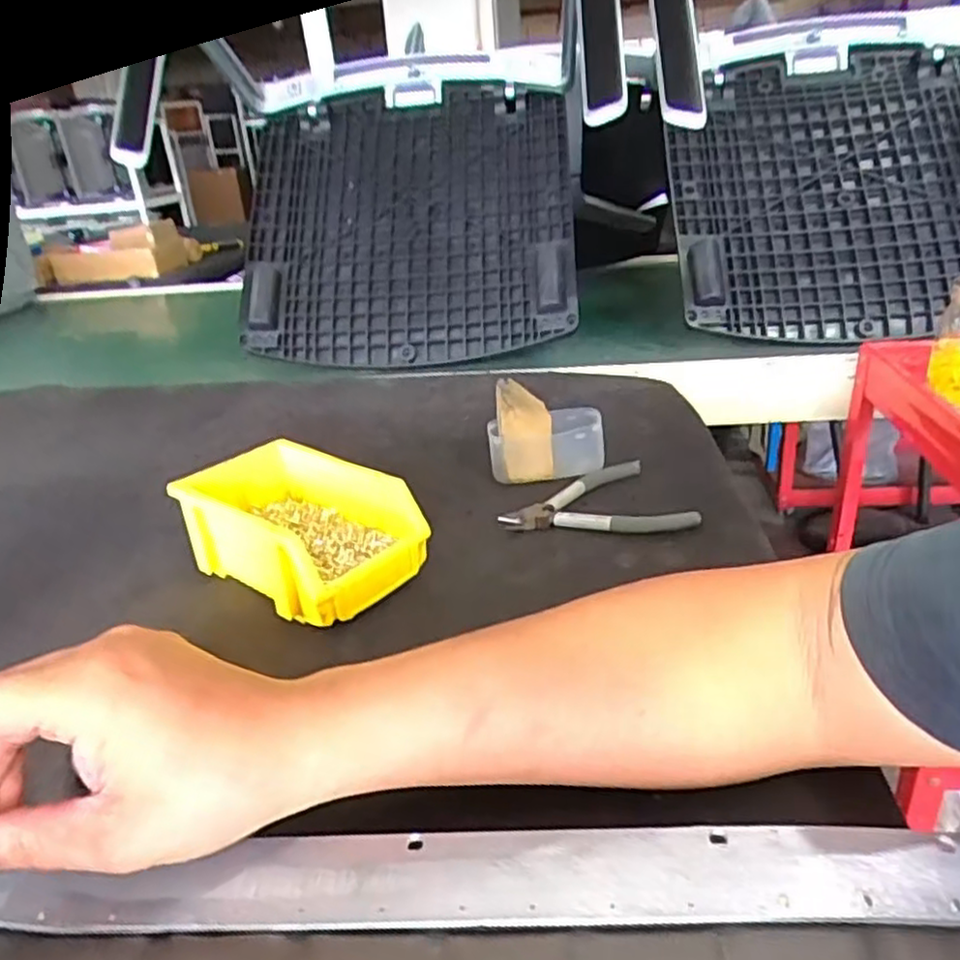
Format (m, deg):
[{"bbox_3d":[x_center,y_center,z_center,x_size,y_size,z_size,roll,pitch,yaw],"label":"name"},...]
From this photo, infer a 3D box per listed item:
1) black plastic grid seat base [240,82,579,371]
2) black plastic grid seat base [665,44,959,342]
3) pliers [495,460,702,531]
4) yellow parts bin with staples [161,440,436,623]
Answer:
[{"bbox_3d":[-0.113,-0.417,1.142,0.497,0.495,0.066,-3,-19,10],"label":"black plastic grid seat base"},{"bbox_3d":[0.558,-0.457,1.116,0.519,0.527,0.051,-4,-15,3],"label":"black plastic grid seat base"},{"bbox_3d":[0.092,0.013,0.582,0.147,0.011,0.100,-2,26,6],"label":"pliers"},{"bbox_3d":[-0.124,0.032,0.508,0.162,0.062,0.100,16,32,36],"label":"yellow parts bin with staples"}]

